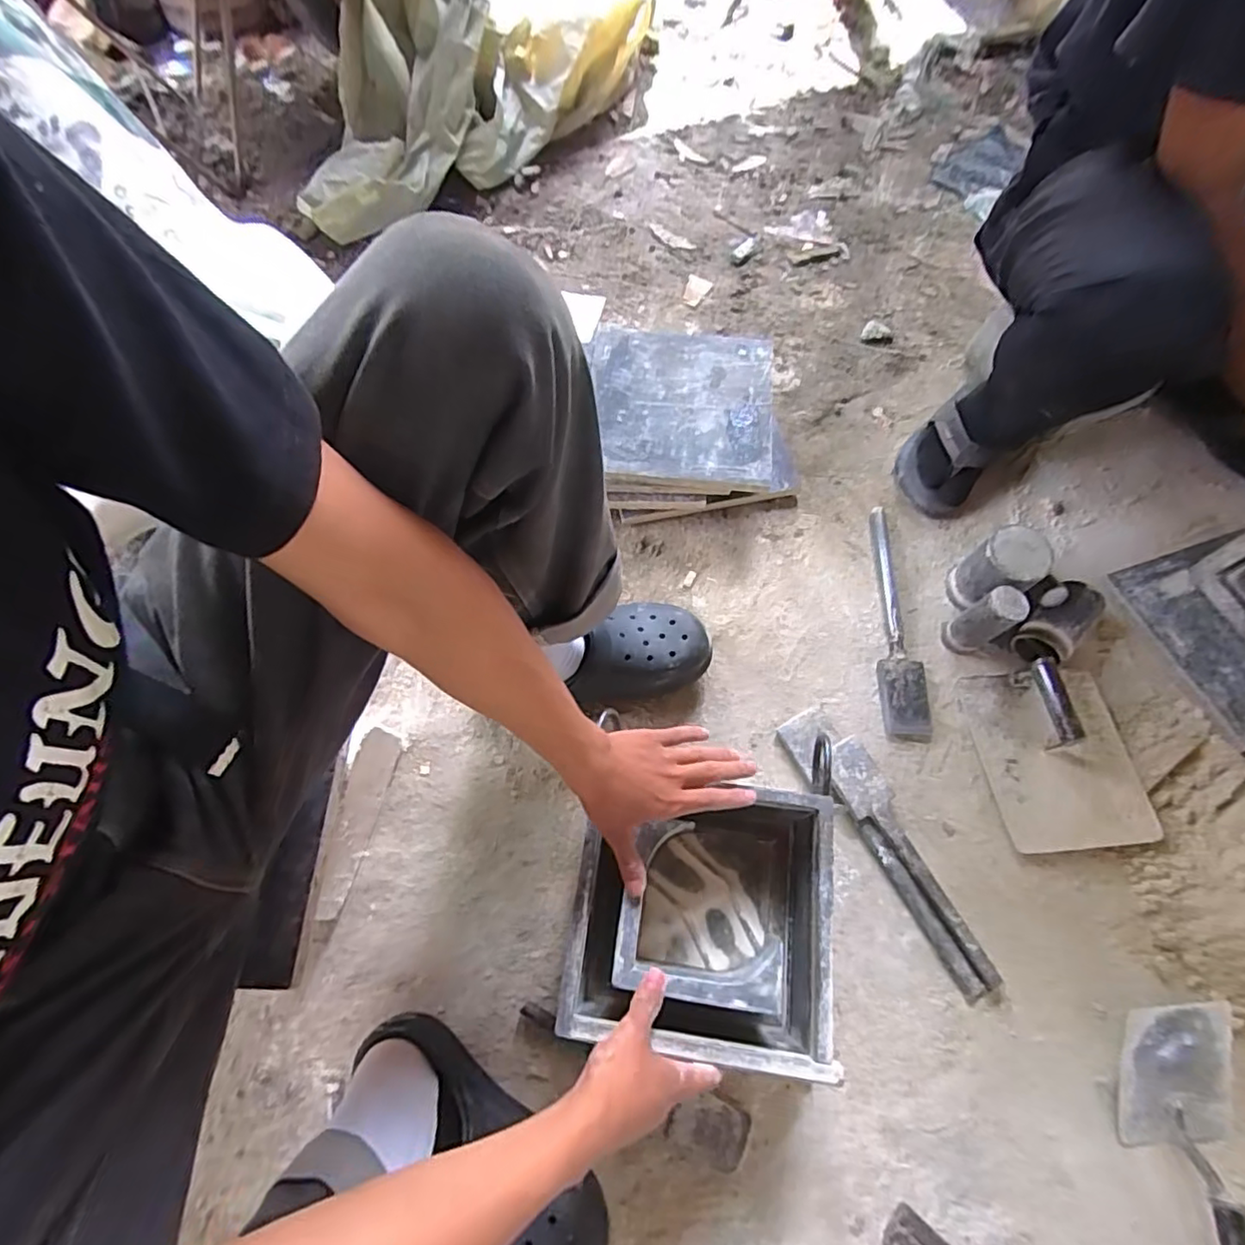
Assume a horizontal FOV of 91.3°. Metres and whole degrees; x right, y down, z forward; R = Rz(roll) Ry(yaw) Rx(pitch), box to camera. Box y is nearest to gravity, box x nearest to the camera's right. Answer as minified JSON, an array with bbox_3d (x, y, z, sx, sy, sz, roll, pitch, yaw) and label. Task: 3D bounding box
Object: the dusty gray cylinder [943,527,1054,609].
[{"bbox_3d":[0.468,-0.062,0.763,0.079,0.106,0.073,0,66,1],"label":"dusty gray cylinder"}]

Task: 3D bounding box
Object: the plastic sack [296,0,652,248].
[{"bbox_3d":[-0.300,-0.983,1.048,0.675,0.288,0.317,-31,74,-10],"label":"plastic sack"}]

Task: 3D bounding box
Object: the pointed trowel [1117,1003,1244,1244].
[{"bbox_3d":[0.521,0.495,0.546,0.105,0.054,0.277,6,67,4],"label":"pointed trowel"}]

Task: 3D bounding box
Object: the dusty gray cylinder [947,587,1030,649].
[{"bbox_3d":[0.436,0.000,0.738,0.053,0.107,0.045,-29,73,-9],"label":"dusty gray cylinder"}]

